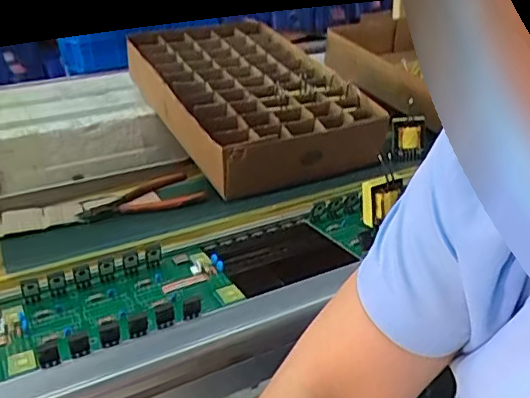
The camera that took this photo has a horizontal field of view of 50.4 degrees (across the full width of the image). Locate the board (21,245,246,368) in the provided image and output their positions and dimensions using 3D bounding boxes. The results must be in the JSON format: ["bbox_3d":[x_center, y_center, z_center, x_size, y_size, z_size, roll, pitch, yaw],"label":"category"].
[{"bbox_3d":[-0.119,0.083,0.504,0.174,0.029,0.133,-15,26,-25],"label":"board"}]

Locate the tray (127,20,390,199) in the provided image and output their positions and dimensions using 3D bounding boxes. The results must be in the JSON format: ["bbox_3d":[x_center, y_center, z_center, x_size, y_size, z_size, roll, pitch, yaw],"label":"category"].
[{"bbox_3d":[-0.029,-0.150,0.840,0.256,0.081,0.373,-16,41,-25],"label":"tray"}]

